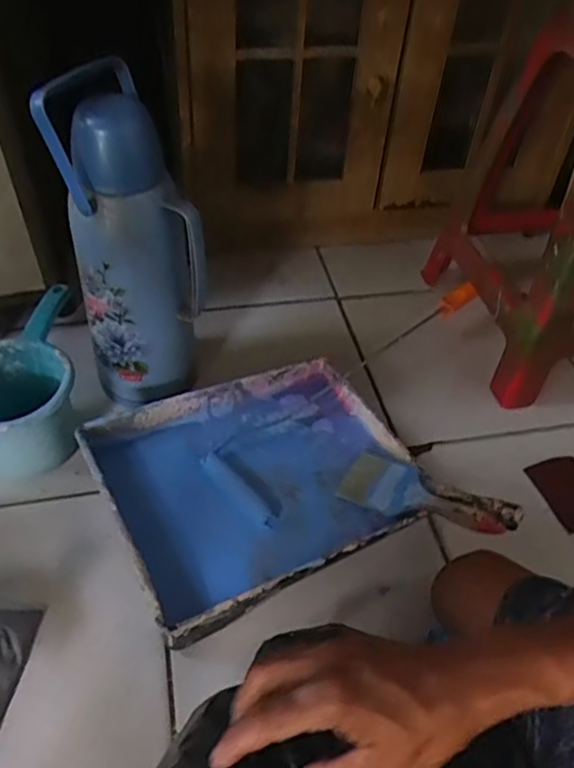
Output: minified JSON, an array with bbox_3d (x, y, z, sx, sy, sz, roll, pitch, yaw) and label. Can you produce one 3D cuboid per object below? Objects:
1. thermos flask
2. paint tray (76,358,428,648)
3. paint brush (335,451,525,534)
[{"bbox_3d":[-0.180,-0.146,0.732,0.146,0.378,0.122,-17,49,-20],"label":"thermos flask"},{"bbox_3d":[-0.032,0.112,0.741,0.350,0.077,0.275,-22,54,-23],"label":"paint tray"},{"bbox_3d":[0.158,0.127,0.719,0.206,0.024,0.068,12,46,29],"label":"paint brush"}]

